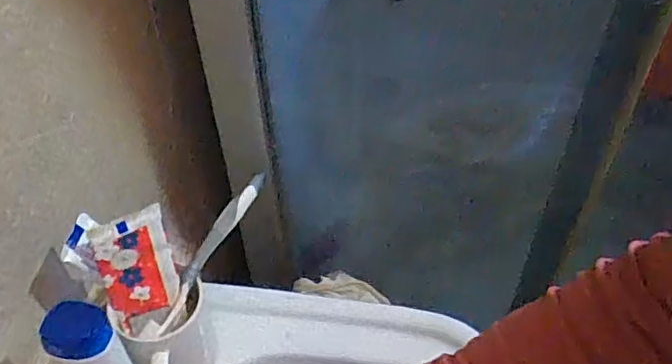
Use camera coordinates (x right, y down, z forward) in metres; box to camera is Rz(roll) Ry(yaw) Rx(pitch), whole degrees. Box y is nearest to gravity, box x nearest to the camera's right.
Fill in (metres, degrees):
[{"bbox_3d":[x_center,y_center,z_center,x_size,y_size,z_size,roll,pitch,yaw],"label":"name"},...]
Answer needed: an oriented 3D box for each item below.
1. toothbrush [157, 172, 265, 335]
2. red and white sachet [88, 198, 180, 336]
[{"bbox_3d":[-0.109,0.060,0.526,0.014,0.013,0.158,33,90,28],"label":"toothbrush"},{"bbox_3d":[-0.165,0.072,0.506,0.056,0.102,0.010,-18,34,-22],"label":"red and white sachet"}]

